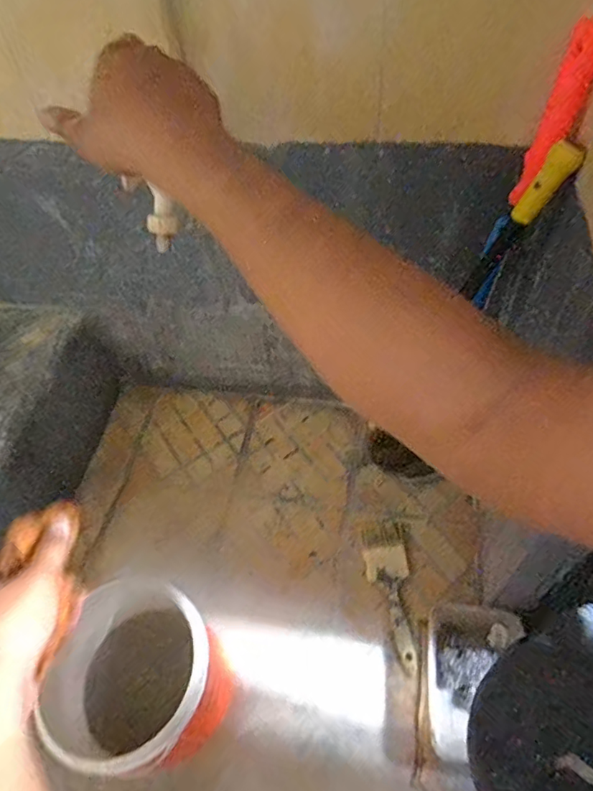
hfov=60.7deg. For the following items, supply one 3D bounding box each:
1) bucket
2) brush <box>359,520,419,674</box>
[{"bbox_3d":[-0.180,0.350,0.620,0.184,0.188,0.166,-27,55,-15],"label":"bucket"},{"bbox_3d":[0.133,0.284,0.740,0.066,0.012,0.202,-1,52,4],"label":"brush"}]

